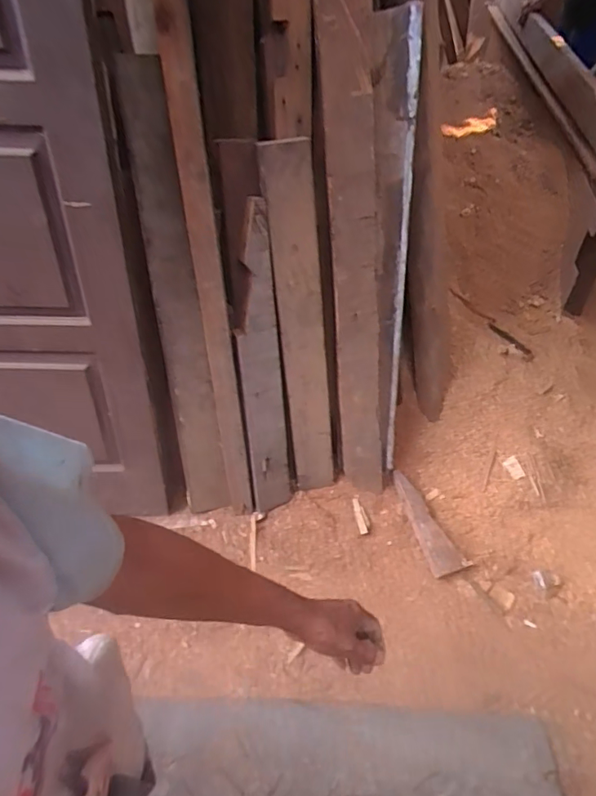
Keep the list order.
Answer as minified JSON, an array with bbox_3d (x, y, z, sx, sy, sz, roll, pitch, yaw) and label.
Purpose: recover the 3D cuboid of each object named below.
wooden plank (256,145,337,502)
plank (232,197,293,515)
[{"bbox_3d":[0.006,-0.132,1.255,0.138,0.934,0.049,-14,30,-14],"label":"wooden plank"},{"bbox_3d":[-0.095,-0.055,1.255,0.110,0.841,0.027,-8,27,-9],"label":"plank"}]

